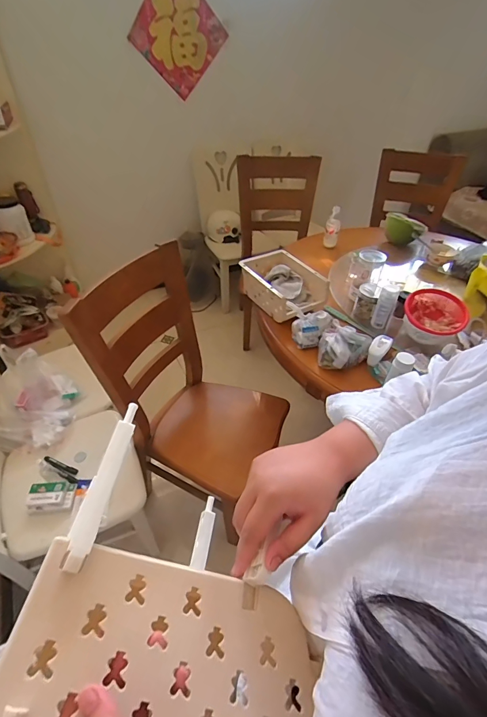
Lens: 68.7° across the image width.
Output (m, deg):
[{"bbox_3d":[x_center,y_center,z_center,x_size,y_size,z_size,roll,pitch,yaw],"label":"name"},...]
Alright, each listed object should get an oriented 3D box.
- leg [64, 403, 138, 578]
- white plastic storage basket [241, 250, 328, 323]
[{"bbox_3d":[-0.121,0.105,0.316,0.020,0.022,0.143,5,43,3],"label":"leg"},{"bbox_3d":[0.134,-0.240,1.222,0.193,0.125,0.286,-25,50,-27],"label":"white plastic storage basket"}]

